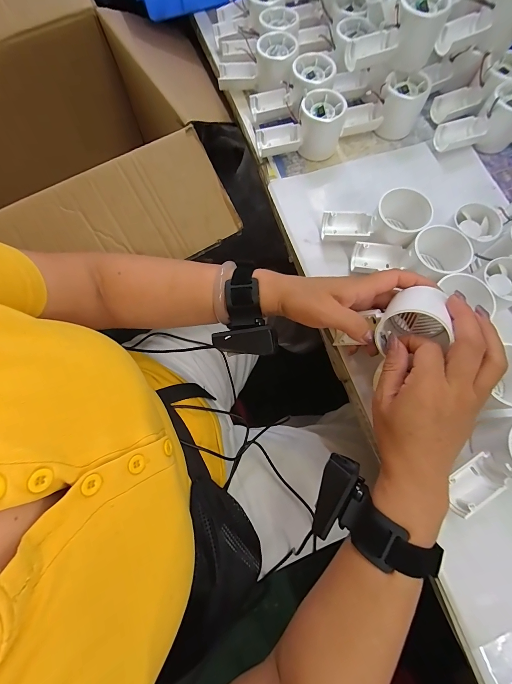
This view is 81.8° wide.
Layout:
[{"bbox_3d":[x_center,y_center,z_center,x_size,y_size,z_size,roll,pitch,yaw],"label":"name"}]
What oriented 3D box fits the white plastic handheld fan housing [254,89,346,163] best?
[{"bbox_3d":[0.057,-0.285,0.395,0.109,0.060,0.049,-5,72,-3],"label":"white plastic handheld fan housing"}]

